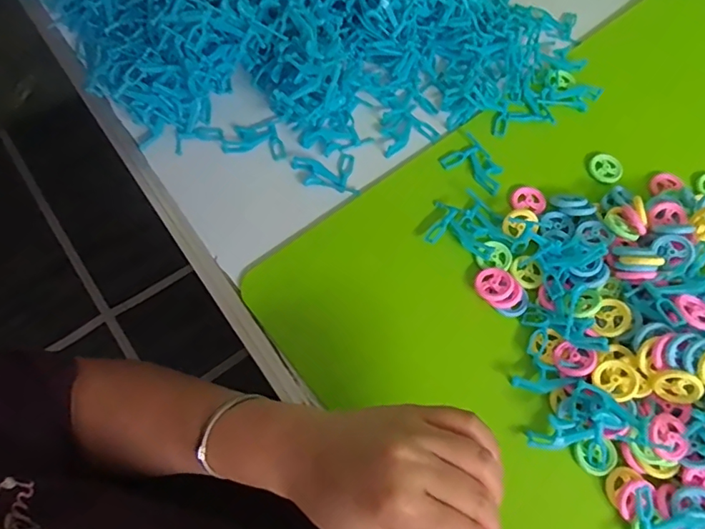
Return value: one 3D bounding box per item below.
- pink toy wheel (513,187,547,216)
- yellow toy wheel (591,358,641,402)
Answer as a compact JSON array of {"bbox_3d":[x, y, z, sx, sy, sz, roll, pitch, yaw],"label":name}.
[{"bbox_3d":[0.157,-0.058,0.458,0.029,0.004,0.028,1,66,-2],"label":"pink toy wheel"},{"bbox_3d":[0.192,0.083,0.376,0.027,0.004,0.030,-44,63,-7],"label":"yellow toy wheel"}]

